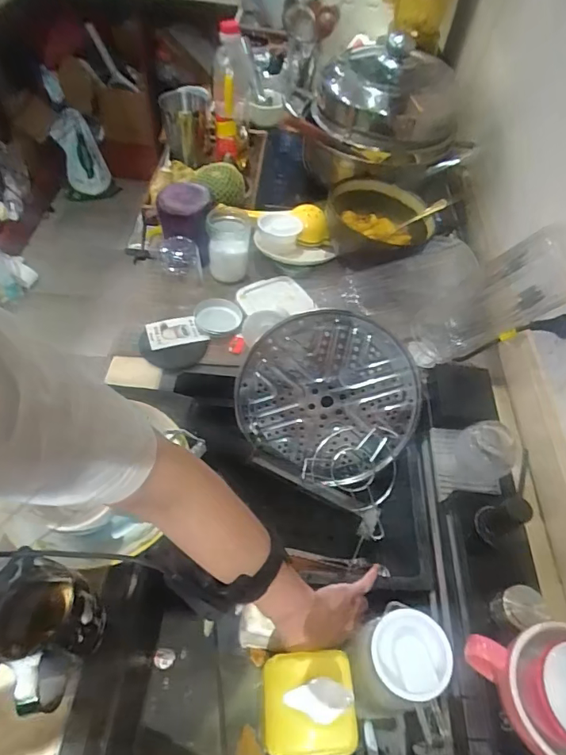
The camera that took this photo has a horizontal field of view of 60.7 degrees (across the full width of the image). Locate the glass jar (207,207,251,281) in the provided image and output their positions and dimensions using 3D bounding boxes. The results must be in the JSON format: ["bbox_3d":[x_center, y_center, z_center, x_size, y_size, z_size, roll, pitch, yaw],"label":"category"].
[{"bbox_3d":[-0.079,-0.200,0.715,0.056,0.092,0.069,3,53,-3],"label":"glass jar"}]

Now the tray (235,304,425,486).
[{"bbox_3d":[0.063,0.029,0.652,0.235,0.231,0.019,31,13,-7],"label":"tray"}]

